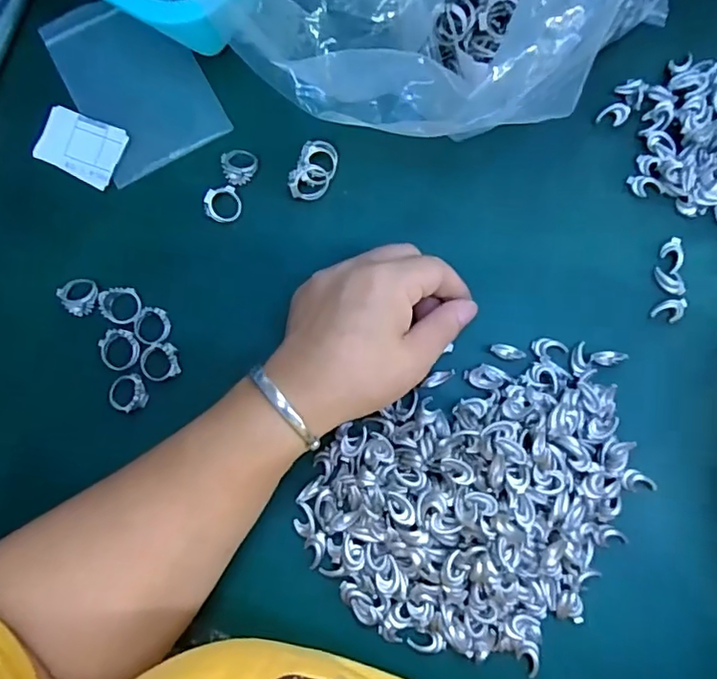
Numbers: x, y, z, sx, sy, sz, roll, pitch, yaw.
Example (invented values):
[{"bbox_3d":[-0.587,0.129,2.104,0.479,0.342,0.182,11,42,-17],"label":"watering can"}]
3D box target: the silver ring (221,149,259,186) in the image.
[{"bbox_3d":[-0.072,-0.106,0.342,0.021,0.005,0.023,0,81,3],"label":"silver ring"}]

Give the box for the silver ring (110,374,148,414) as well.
[{"bbox_3d":[-0.135,0.031,0.326,0.021,0.008,0.022,0,81,3],"label":"silver ring"}]

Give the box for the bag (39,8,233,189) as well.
[{"bbox_3d":[-0.143,-0.167,0.360,0.079,0.005,0.121,-28,81,-2],"label":"bag"}]

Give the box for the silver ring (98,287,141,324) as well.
[{"bbox_3d":[-0.142,-0.020,0.334,0.024,0.004,0.021,-4,81,2],"label":"silver ring"}]

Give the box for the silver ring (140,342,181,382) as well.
[{"bbox_3d":[-0.117,0.013,0.329,0.022,0.007,0.021,0,81,3],"label":"silver ring"}]

